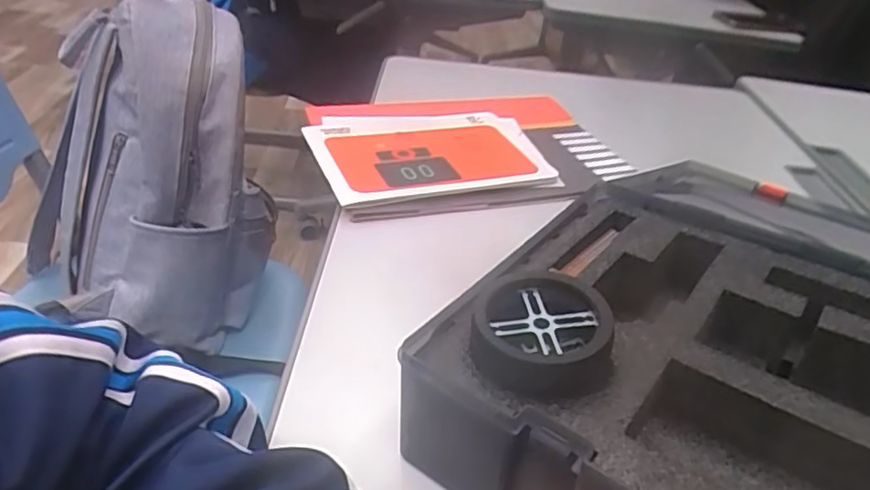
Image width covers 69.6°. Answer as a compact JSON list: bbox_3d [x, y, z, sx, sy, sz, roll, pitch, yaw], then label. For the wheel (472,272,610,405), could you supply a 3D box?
[{"bbox_3d":[0.050,0.042,0.297,0.062,0.024,0.063,5,35,-3],"label":"wheel"}]

